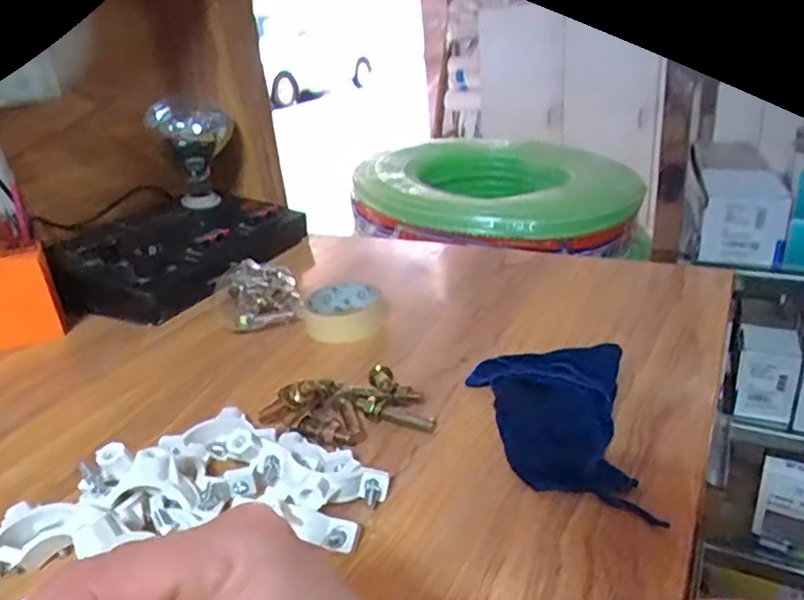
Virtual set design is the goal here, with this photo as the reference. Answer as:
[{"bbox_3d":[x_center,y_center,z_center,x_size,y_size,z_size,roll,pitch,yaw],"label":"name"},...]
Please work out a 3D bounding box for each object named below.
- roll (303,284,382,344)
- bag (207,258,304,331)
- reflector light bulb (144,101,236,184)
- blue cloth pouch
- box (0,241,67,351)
[{"bbox_3d":[-0.062,0.018,0.652,0.083,0.034,0.088,-4,25,2],"label":"roll"},{"bbox_3d":[-0.165,-0.007,0.720,0.094,0.042,0.134,-13,27,-17],"label":"bag"},{"bbox_3d":[-0.306,-0.237,0.921,0.115,0.106,0.119,-11,26,-13],"label":"reflector light bulb"},{"bbox_3d":[0.111,0.084,0.458,0.114,0.032,0.176,0,26,9],"label":"blue cloth pouch"},{"bbox_3d":[-0.439,-0.004,0.689,0.098,0.093,0.070,-16,27,-22],"label":"box"}]

